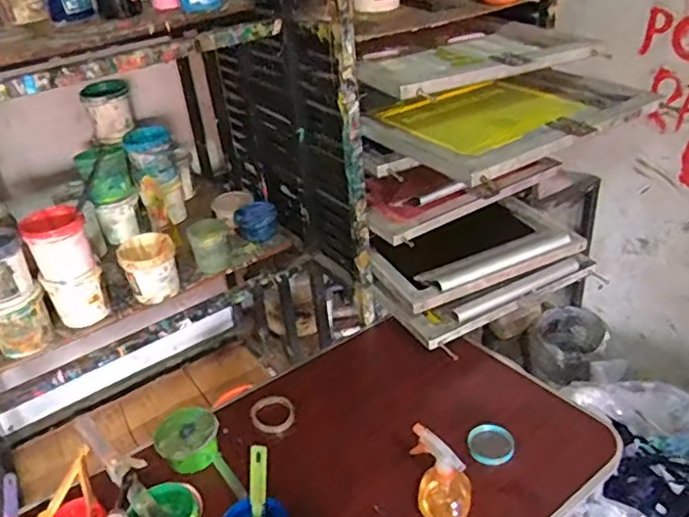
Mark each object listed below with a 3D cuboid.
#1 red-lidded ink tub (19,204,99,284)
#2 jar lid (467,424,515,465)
[{"bbox_3d":[-0.614,-0.034,1.278,0.124,0.111,0.135,-22,36,-25],"label":"red-lidded ink tub"},{"bbox_3d":[0.262,0.332,1.065,0.079,0.015,0.085,-4,33,2],"label":"jar lid"}]

